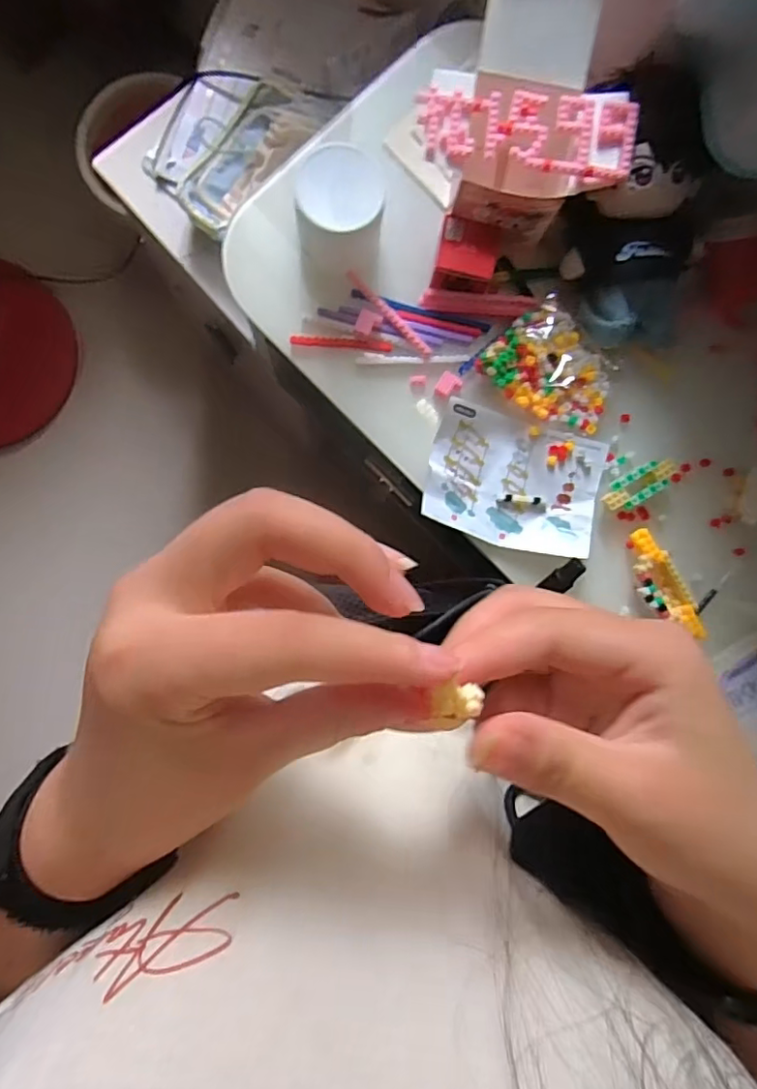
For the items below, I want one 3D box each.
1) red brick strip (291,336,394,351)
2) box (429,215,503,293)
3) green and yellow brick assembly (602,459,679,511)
[{"bbox_3d":[-0.035,-0.191,0.541,0.094,0.008,0.009,2,88,-3],"label":"red brick strip"},{"bbox_3d":[0.080,-0.264,0.526,0.053,0.035,0.053,10,87,-3],"label":"box"},{"bbox_3d":[0.250,-0.058,0.545,0.079,0.022,0.029,-29,90,-4],"label":"green and yellow brick assembly"}]

